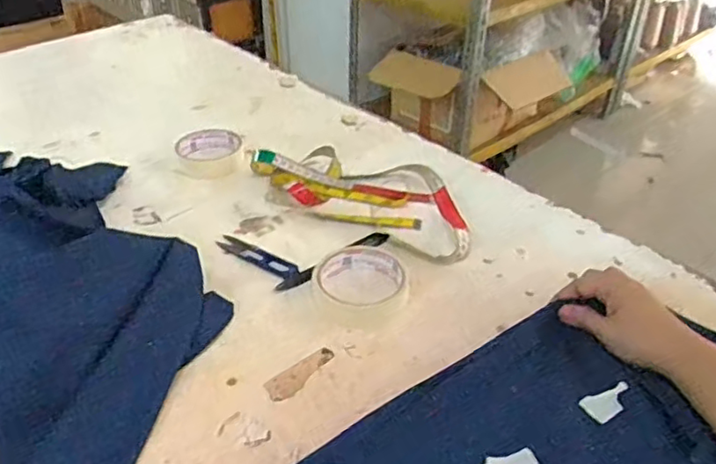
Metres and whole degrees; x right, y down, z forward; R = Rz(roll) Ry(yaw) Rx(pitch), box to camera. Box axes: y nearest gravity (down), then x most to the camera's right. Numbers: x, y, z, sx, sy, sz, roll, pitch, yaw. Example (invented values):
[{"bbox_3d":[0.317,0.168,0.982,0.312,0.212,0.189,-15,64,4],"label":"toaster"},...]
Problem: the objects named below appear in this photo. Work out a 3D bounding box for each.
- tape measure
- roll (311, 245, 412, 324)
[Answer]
[{"bbox_3d":[0.010,-0.050,0.707,0.286,0.025,0.125,23,43,26],"label":"tape measure"},{"bbox_3d":[0.005,0.046,0.583,0.087,0.021,0.088,-6,38,-9],"label":"roll"}]

